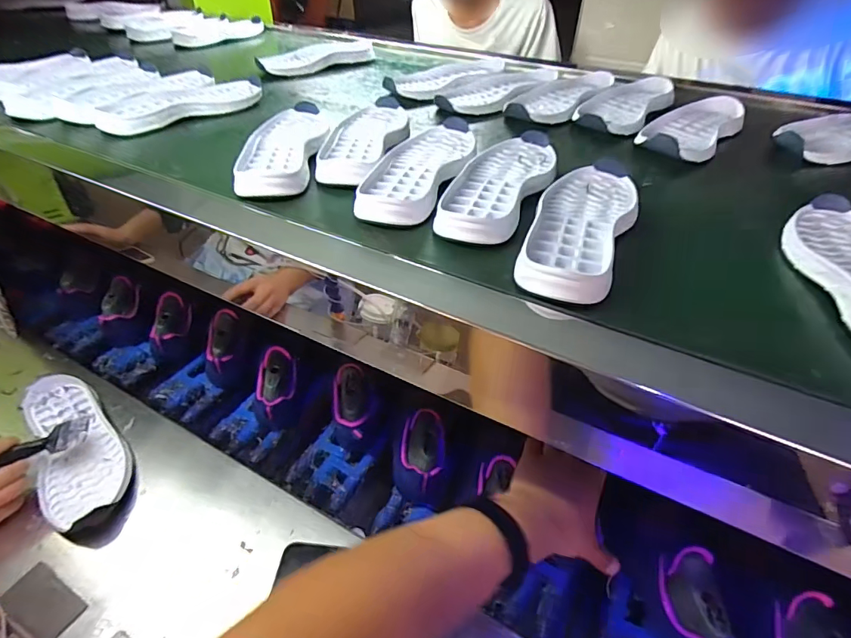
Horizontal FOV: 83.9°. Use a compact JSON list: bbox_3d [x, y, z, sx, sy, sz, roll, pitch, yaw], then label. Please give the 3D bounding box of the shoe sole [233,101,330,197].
[{"bbox_3d":[-0.159,-0.198,0.536,0.077,0.021,0.228,-6,47,1],"label":"shoe sole"}]

